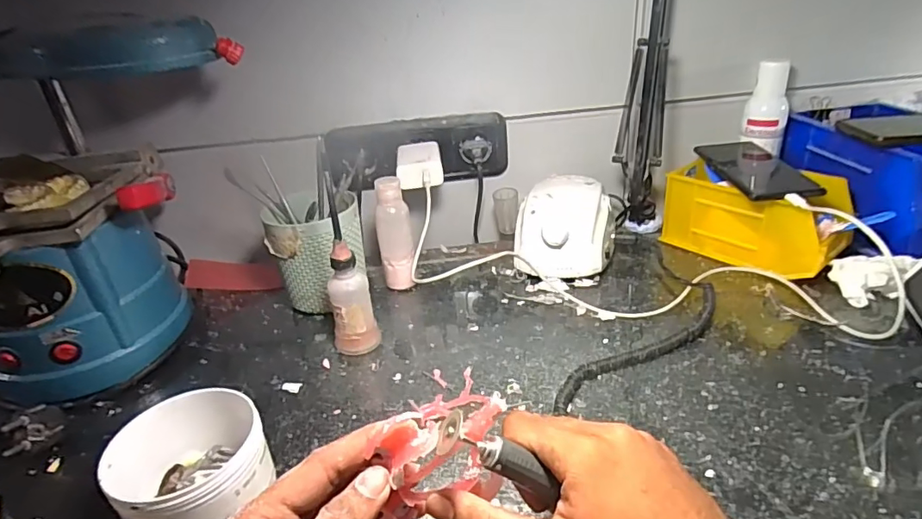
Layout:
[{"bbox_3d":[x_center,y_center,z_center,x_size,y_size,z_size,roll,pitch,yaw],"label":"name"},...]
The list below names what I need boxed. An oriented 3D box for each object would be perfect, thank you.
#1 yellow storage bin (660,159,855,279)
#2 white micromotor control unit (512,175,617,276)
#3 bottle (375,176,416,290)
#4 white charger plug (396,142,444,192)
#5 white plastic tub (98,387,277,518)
[{"bbox_3d":[0.326,-0.047,0.593,0.099,0.086,0.172,-27,35,-34],"label":"yellow storage bin"},{"bbox_3d":[0.121,-0.035,0.614,0.110,0.080,0.130,2,29,13],"label":"white micromotor control unit"},{"bbox_3d":[-0.072,-0.024,0.577,0.034,0.128,0.029,-8,29,-5],"label":"bottle"},{"bbox_3d":[-0.049,-0.113,0.624,0.051,0.033,0.074,-6,29,-1],"label":"white charger plug"},{"bbox_3d":[-0.175,0.139,0.351,0.100,0.062,0.094,21,38,39],"label":"white plastic tub"}]

